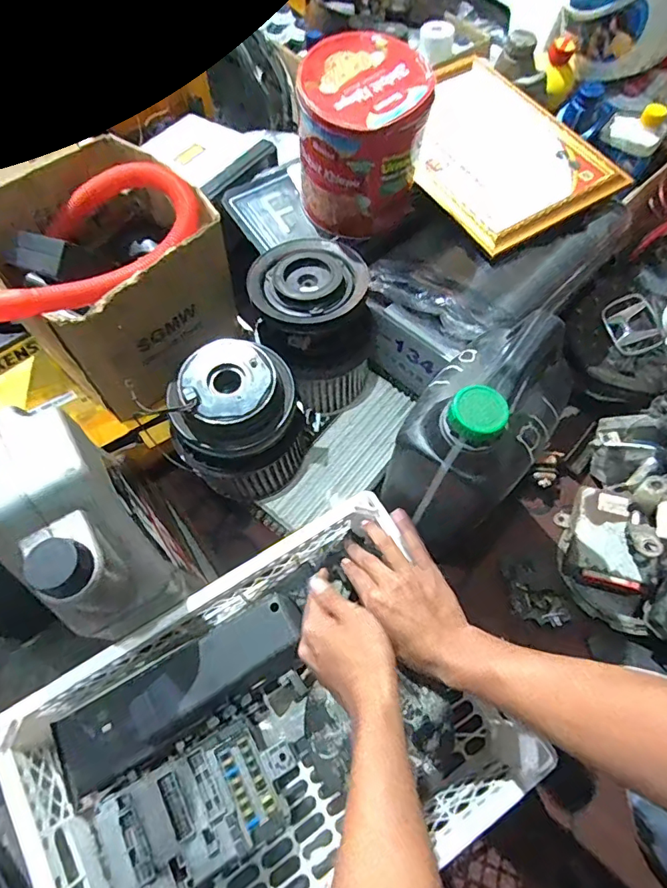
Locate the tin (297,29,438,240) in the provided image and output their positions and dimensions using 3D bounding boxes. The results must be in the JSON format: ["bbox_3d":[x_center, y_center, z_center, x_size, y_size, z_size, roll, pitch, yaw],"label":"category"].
[{"bbox_3d":[0.034,-0.363,0.591,0.145,0.156,0.136,4,64,1],"label":"tin"}]

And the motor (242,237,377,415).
[{"bbox_3d":[-0.022,-0.145,0.652,0.155,0.186,0.143,4,64,1],"label":"motor"}]

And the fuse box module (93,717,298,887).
[{"bbox_3d":[-0.129,0.362,0.487,0.182,0.036,0.107,-25,67,-13],"label":"fuse box module"}]

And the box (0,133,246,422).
[{"bbox_3d":[-0.264,-0.197,0.581,0.238,0.172,0.232,-40,71,-18],"label":"box"}]

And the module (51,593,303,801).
[{"bbox_3d":[-0.154,0.264,0.521,0.269,0.045,0.086,-26,67,-13],"label":"module"}]

